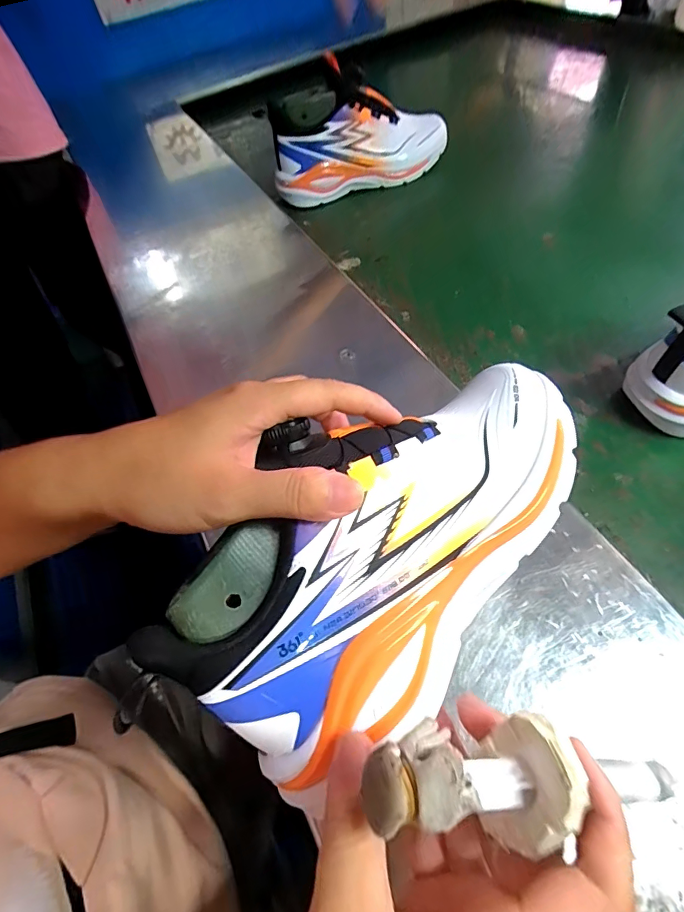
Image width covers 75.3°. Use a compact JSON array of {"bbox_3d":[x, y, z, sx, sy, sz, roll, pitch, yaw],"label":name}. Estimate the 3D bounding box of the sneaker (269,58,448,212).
[{"bbox_3d":[0.023,-0.463,0.636,0.261,0.138,0.097,-22,56,-7],"label":"sneaker"}]

